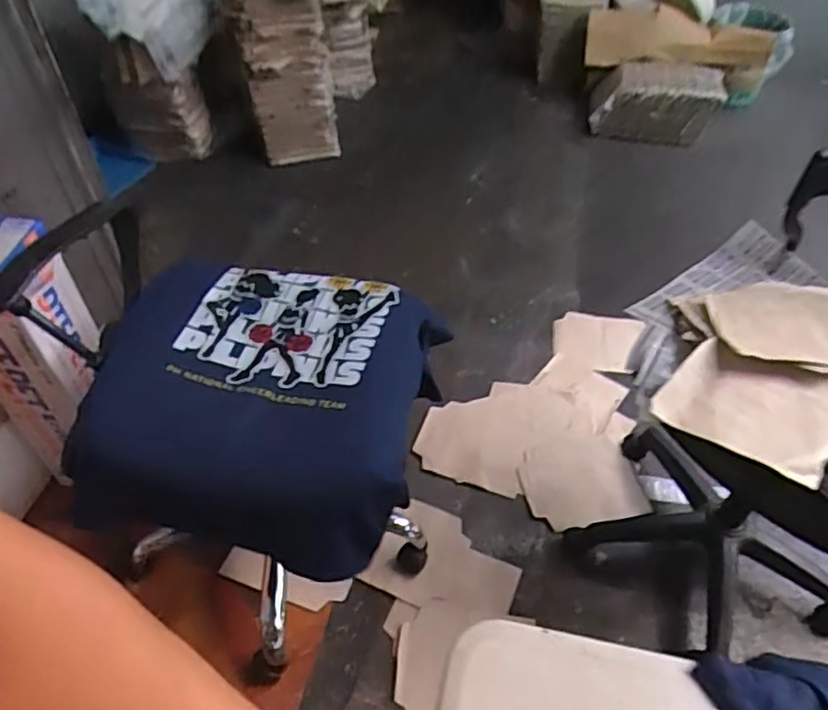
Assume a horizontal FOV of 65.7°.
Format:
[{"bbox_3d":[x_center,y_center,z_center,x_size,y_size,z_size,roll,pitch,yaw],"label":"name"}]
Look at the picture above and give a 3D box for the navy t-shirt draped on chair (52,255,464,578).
[{"bbox_3d":[-0.260,0.064,1.121,0.528,0.188,0.498,11,48,10],"label":"navy t-shirt draped on chair"}]

